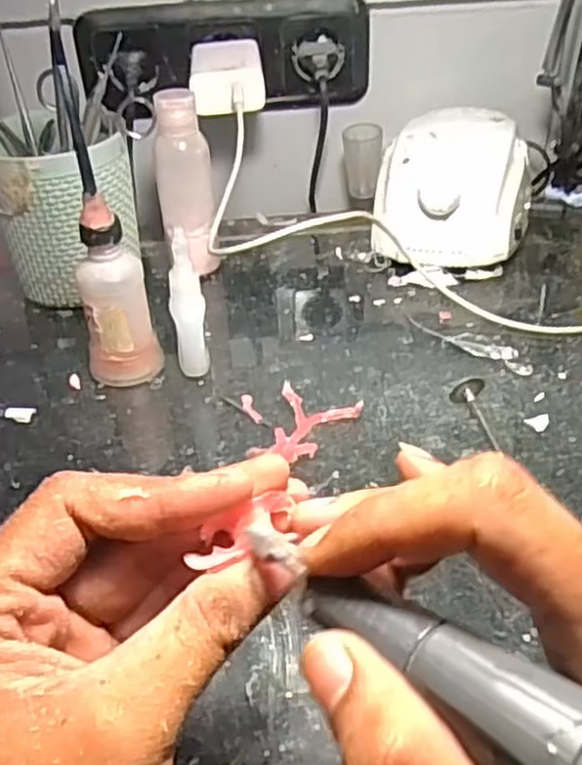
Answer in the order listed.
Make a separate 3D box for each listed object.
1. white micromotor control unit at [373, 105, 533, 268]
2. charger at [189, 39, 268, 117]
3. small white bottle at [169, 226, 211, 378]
[{"bbox_3d":[0.123,-0.143,0.554,0.105,0.082,0.131,10,39,15],"label":"white micromotor control unit"},{"bbox_3d":[-0.046,-0.224,0.545,0.051,0.033,0.072,-4,37,-2],"label":"charger"},{"bbox_3d":[-0.059,-0.043,0.429,0.018,0.087,0.019,-7,37,-5],"label":"small white bottle"}]

